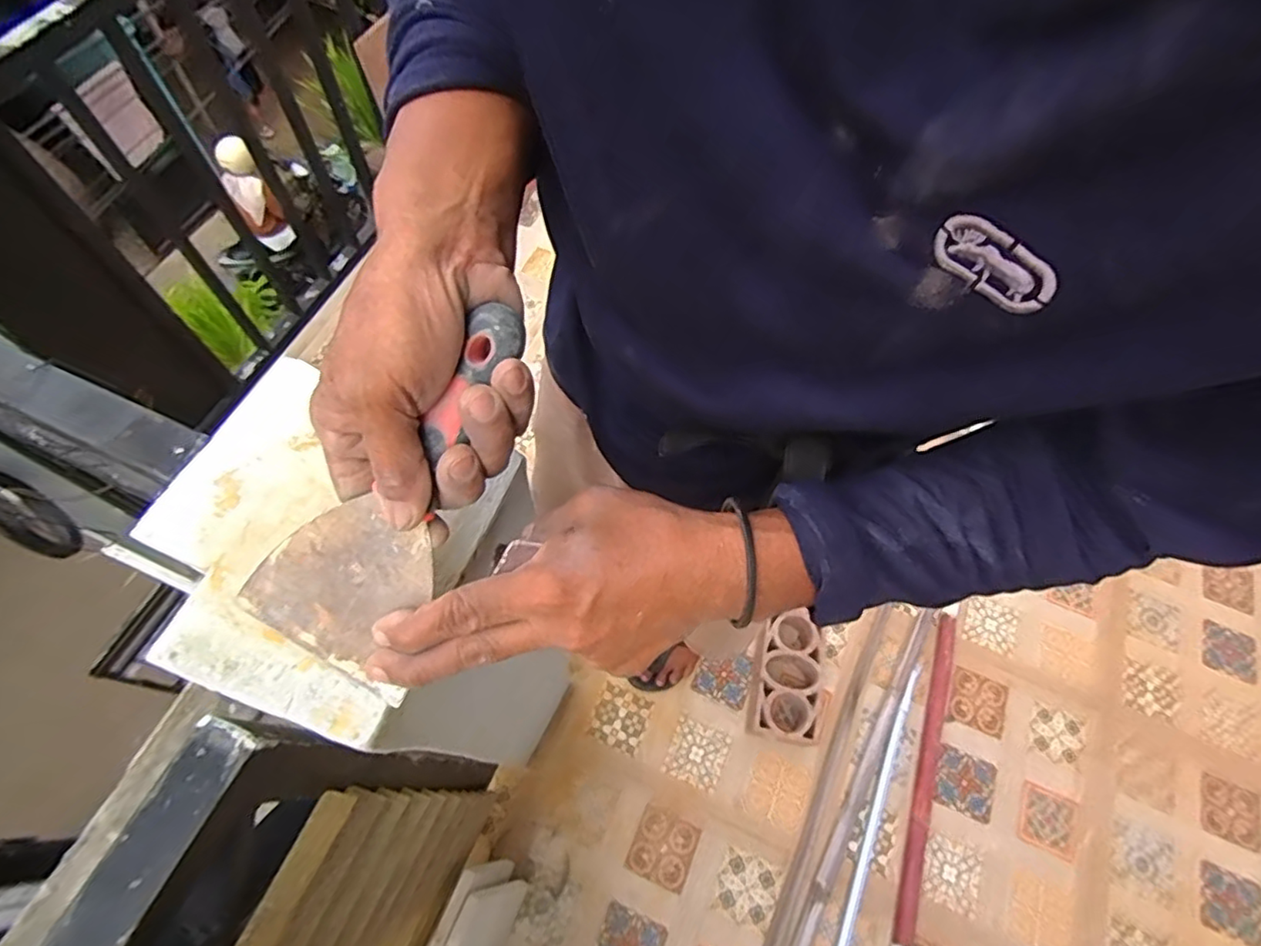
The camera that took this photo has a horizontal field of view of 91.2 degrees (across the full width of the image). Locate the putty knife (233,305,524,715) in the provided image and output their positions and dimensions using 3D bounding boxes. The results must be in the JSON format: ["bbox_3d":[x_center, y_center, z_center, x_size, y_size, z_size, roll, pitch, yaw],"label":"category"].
[{"bbox_3d":[-0.105,0.015,0.291,0.085,0.027,0.197,41,105,15],"label":"putty knife"}]

